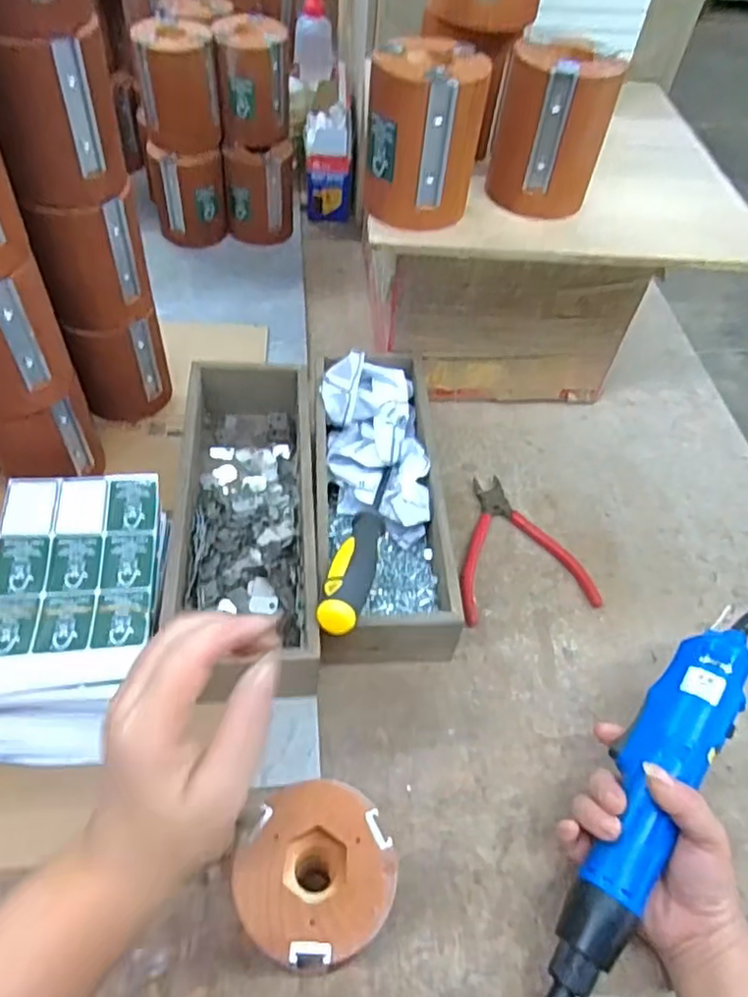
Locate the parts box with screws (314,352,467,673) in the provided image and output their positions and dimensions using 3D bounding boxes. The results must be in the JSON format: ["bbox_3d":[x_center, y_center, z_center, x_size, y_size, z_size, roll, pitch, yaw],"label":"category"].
[{"bbox_3d":[0.003,-0.006,0.535,0.097,0.089,0.274,0,52,-6],"label":"parts box with screws"}]

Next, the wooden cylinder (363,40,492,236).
[{"bbox_3d":[0.035,-0.254,0.464,0.080,0.097,0.074,10,52,0],"label":"wooden cylinder"}]

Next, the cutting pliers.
[{"bbox_3d":[0.111,0.037,0.562,0.114,0.015,0.141,-8,54,-12],"label":"cutting pliers"}]

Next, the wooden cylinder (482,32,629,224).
[{"bbox_3d":[0.132,-0.273,0.488,0.077,0.097,0.069,17,52,5],"label":"wooden cylinder"}]

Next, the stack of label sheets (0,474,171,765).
[{"bbox_3d":[-0.202,0.078,0.453,0.113,0.075,0.180,2,52,-6],"label":"stack of label sheets"}]

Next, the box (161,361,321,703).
[{"bbox_3d":[-0.098,0.010,0.521,0.100,0.074,0.273,-1,53,-7],"label":"box"}]

